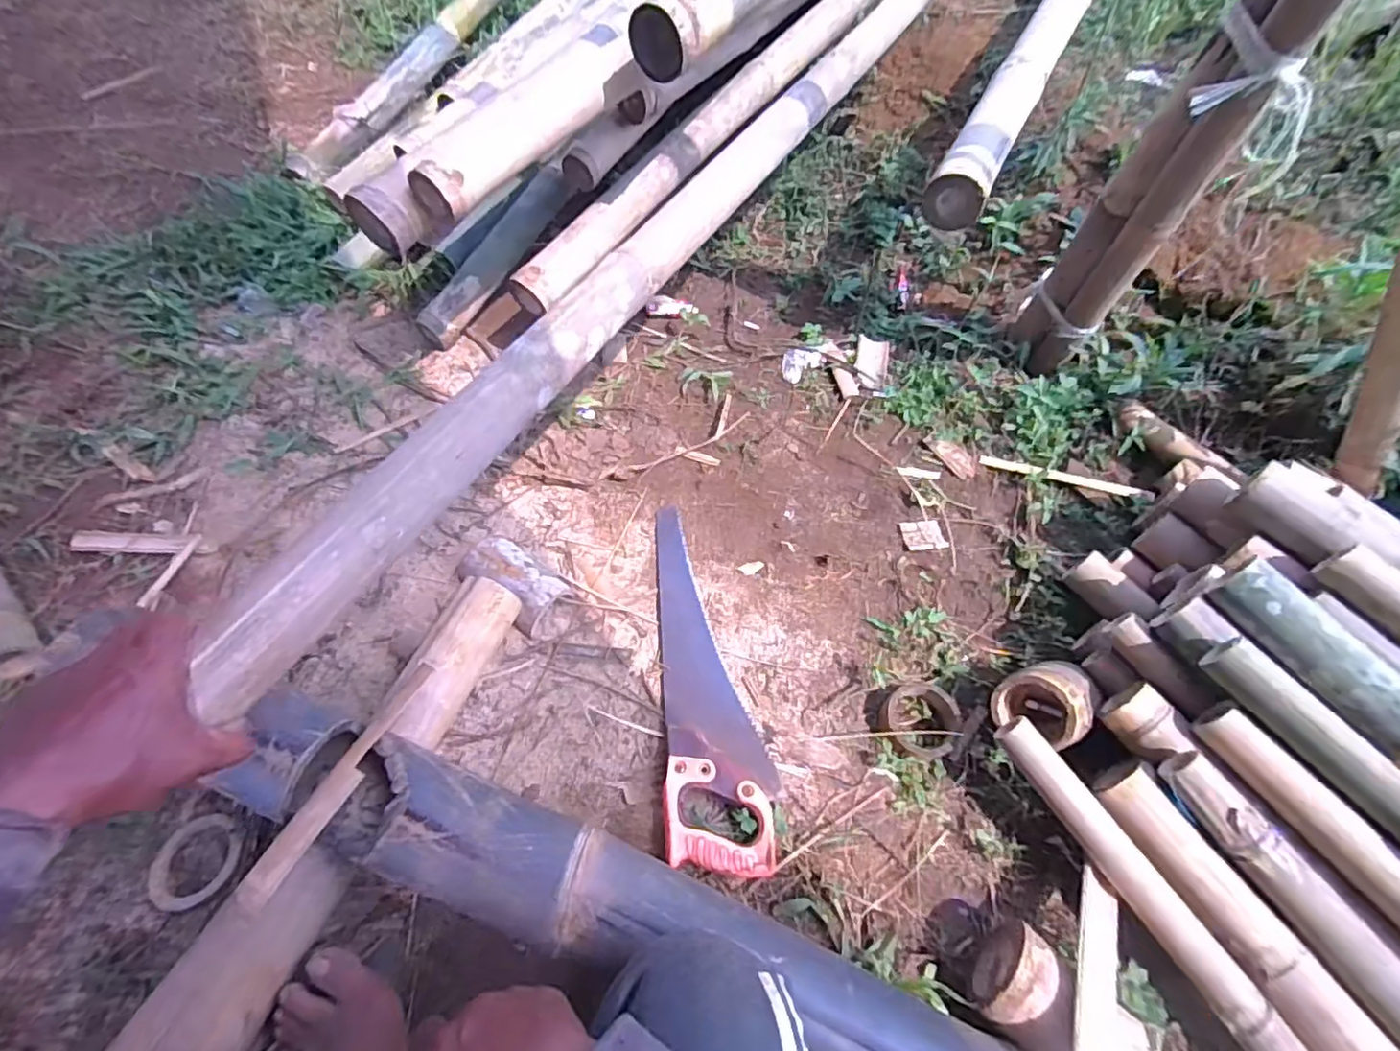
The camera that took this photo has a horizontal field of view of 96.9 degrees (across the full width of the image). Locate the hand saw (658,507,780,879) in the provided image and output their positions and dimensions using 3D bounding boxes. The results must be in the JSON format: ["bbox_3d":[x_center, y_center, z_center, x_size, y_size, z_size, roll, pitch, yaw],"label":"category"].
[{"bbox_3d":[0.012,0.161,0.734,0.116,0.032,0.436,-2,57,-3],"label":"hand saw"}]

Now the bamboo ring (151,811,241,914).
[{"bbox_3d":[-0.490,0.325,0.602,0.085,0.013,0.080,1,57,-1],"label":"bamboo ring"}]

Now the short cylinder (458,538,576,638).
[{"bbox_3d":[-0.234,0.069,0.775,0.136,0.047,0.089,34,62,19],"label":"short cylinder"}]

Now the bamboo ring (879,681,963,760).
[{"bbox_3d":[0.246,0.221,0.697,0.083,0.030,0.090,1,57,-1],"label":"bamboo ring"}]

